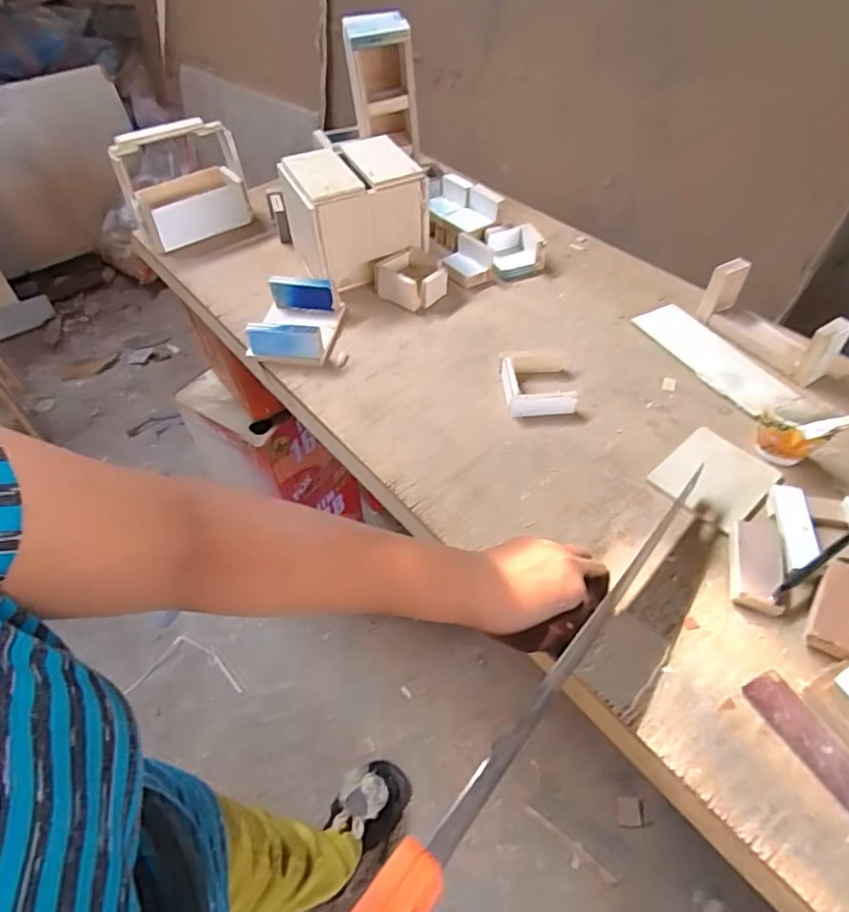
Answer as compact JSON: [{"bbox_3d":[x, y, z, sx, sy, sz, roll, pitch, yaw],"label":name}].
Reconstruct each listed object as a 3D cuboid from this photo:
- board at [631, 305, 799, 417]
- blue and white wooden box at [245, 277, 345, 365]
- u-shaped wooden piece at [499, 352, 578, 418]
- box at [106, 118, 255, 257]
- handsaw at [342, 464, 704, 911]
[{"bbox_3d":[0.344,-0.120,0.673,0.068,0.006,0.200,-22,52,-17],"label":"board"},{"bbox_3d":[-0.165,-0.172,0.709,0.102,0.052,0.115,5,51,7],"label":"blue and white wooden box"},{"bbox_3d":[0.126,-0.084,0.634,0.075,0.028,0.087,-1,49,0],"label":"u-shaped wooden piece"},{"bbox_3d":[-0.364,-0.416,0.852,0.173,0.157,0.098,-18,51,-14],"label":"box"},{"bbox_3d":[0.075,0.184,0.383,0.031,0.072,0.453,21,41,35],"label":"handsaw"}]

